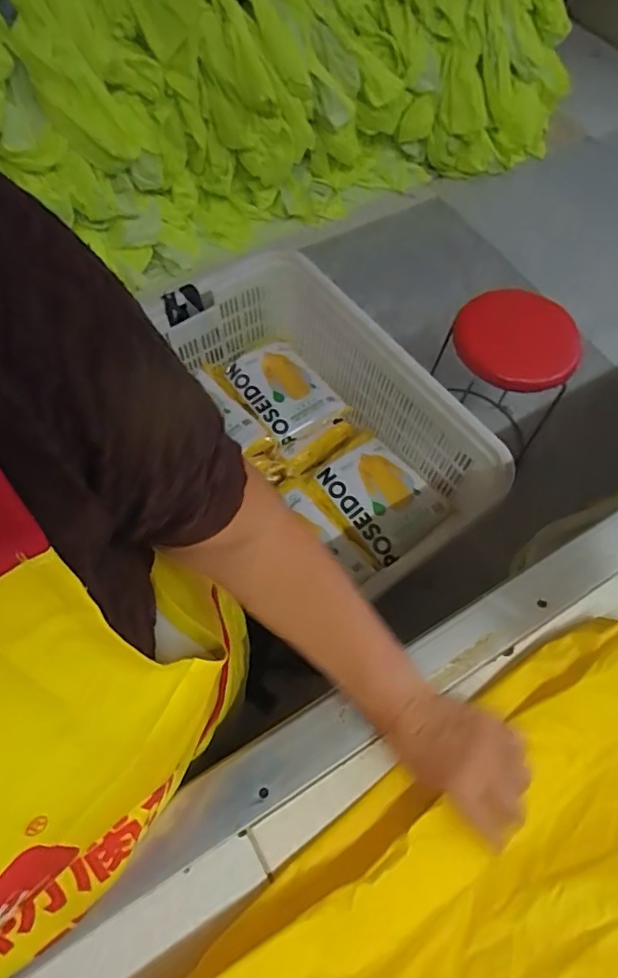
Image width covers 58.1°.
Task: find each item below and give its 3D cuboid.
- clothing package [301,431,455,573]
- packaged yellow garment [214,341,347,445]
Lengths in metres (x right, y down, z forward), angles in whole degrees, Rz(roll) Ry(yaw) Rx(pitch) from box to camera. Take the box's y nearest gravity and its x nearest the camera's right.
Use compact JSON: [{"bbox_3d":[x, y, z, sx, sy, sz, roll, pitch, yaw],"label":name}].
[{"bbox_3d":[0.154,0.004,1.303,0.234,0.070,0.318,-31,68,-17],"label":"clothing package"},{"bbox_3d":[-0.076,-0.258,1.433,0.206,0.045,0.282,-40,71,-21],"label":"packaged yellow garment"}]

